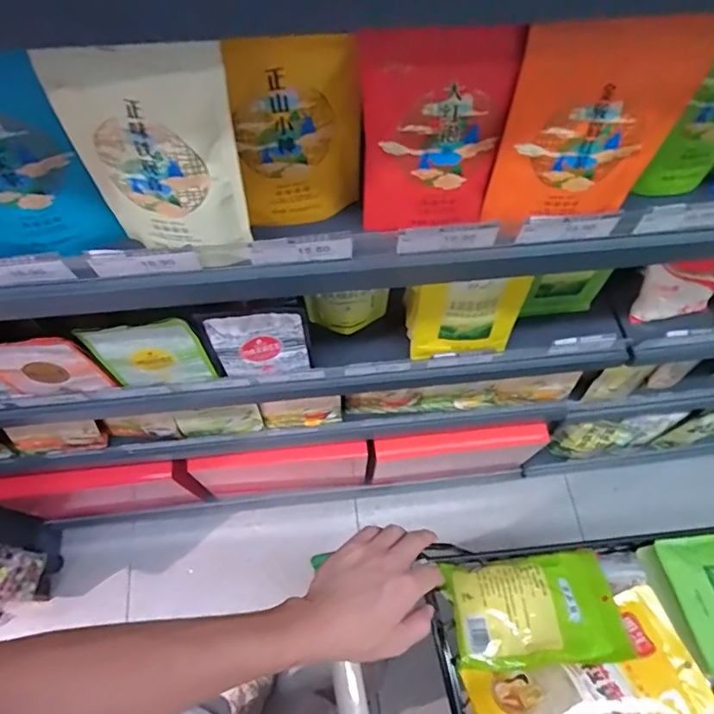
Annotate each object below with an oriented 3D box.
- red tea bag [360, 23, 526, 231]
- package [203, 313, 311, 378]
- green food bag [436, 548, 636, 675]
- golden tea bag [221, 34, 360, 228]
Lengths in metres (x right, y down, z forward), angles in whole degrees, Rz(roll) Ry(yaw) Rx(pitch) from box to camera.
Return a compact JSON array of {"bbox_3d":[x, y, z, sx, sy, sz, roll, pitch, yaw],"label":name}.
[{"bbox_3d":[0.066,-0.191,0.457,0.122,0.178,0.036,-1,64,-1],"label":"red tea bag"},{"bbox_3d":[-0.131,-0.012,0.701,0.120,0.139,0.020,-3,64,-3],"label":"package"},{"bbox_3d":[0.194,0.278,0.570,0.178,0.016,0.118,-7,44,2],"label":"green food bag"},{"bbox_3d":[-0.052,-0.196,0.466,0.112,0.181,0.024,-20,66,-10],"label":"golden tea bag"}]

